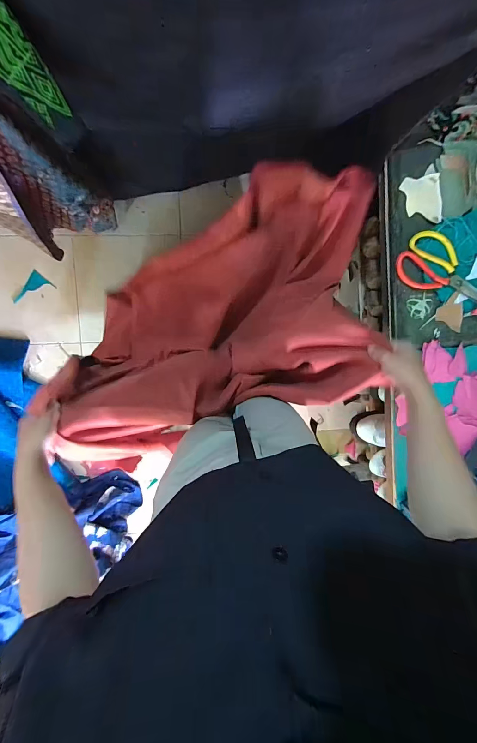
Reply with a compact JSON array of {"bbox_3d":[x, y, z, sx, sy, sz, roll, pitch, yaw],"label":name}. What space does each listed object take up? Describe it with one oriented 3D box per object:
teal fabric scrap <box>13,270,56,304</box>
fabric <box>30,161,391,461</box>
[{"bbox_3d":[-0.764,-0.294,1.137,0.093,0.012,0.141,39,91,-8],"label":"teal fabric scrap"},{"bbox_3d":[-0.038,-0.140,0.808,0.741,0.608,0.453,-20,97,-3],"label":"fabric"}]

